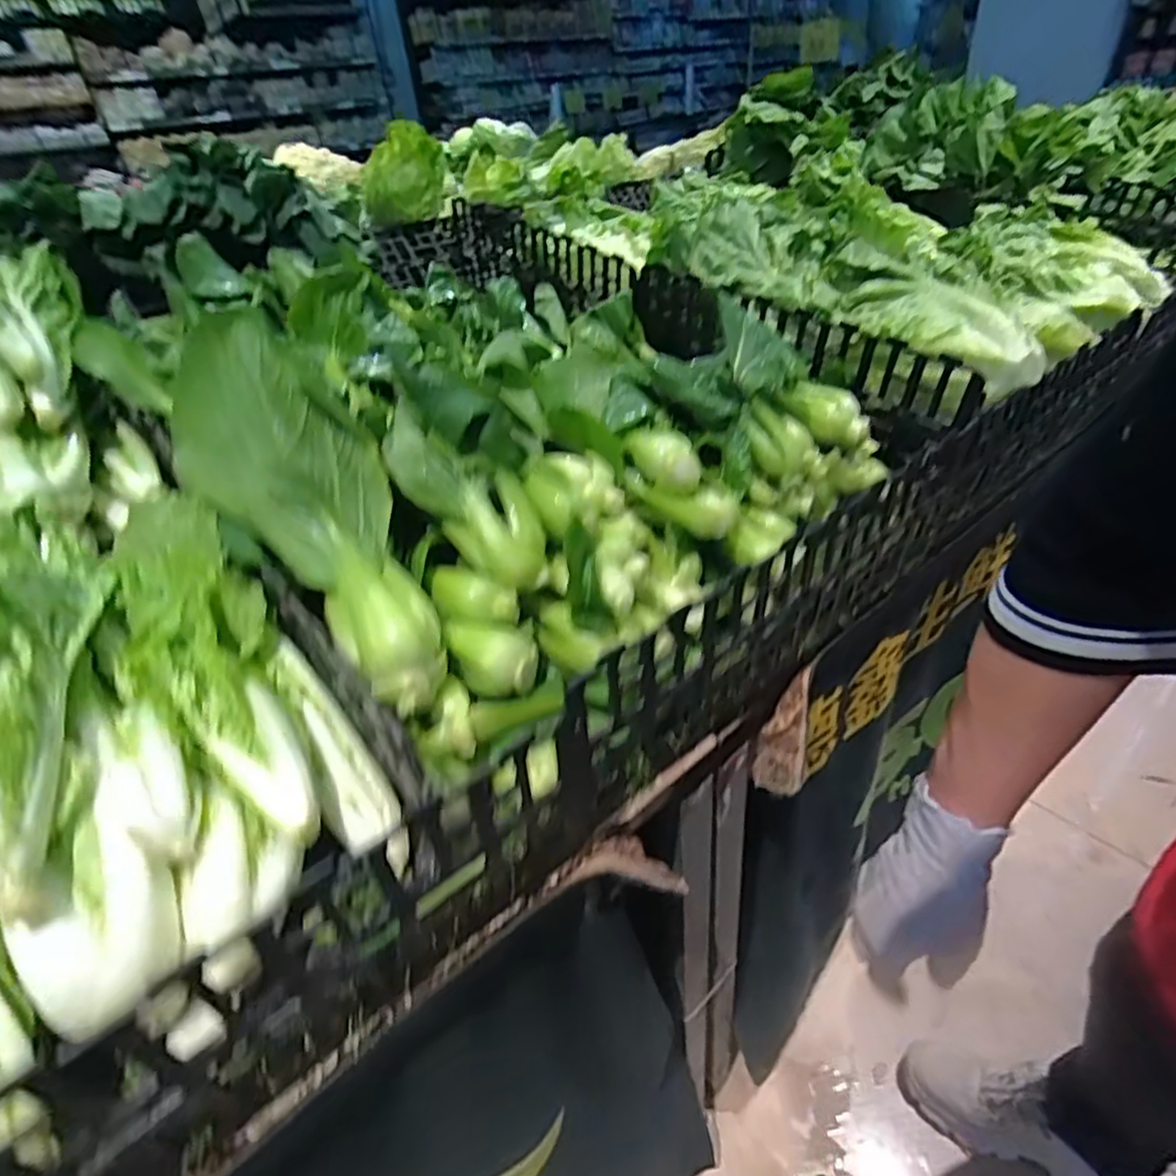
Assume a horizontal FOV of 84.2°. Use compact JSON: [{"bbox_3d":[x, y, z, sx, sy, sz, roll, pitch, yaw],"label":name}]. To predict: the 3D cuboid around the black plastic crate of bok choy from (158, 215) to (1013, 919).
[{"bbox_3d":[-0.060,-0.151,0.552,0.487,0.209,0.579,-30,42,-28],"label":"black plastic crate of bok choy"}]

